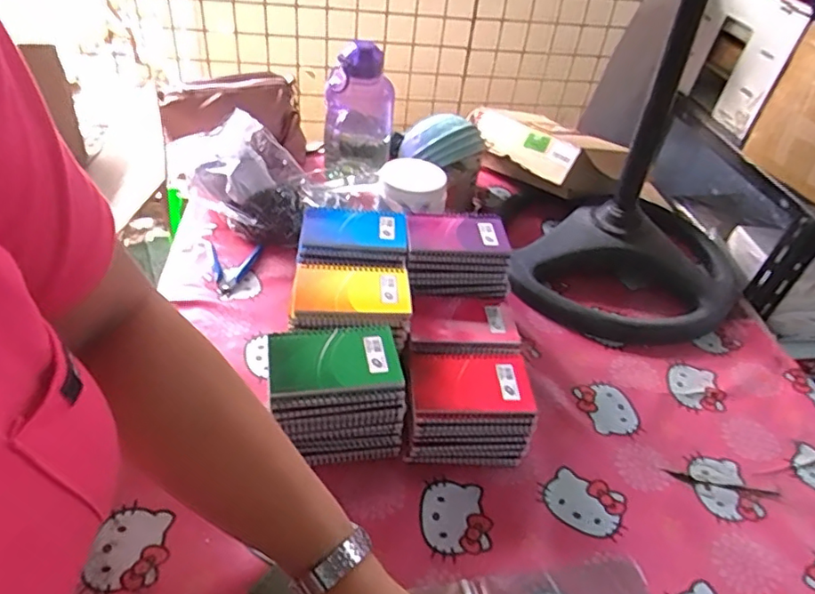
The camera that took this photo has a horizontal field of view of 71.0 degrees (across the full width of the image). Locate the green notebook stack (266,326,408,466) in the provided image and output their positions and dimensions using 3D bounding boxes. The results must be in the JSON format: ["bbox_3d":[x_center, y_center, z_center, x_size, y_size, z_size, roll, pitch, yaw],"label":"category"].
[{"bbox_3d":[-0.080,0.113,0.622,0.129,0.129,0.101,-8,43,-17],"label":"green notebook stack"}]

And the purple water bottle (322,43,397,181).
[{"bbox_3d":[-0.087,-0.329,1.034,0.117,0.218,0.104,5,40,-2],"label":"purple water bottle"}]

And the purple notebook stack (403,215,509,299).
[{"bbox_3d":[0.066,-0.057,0.769,0.137,0.071,0.101,2,41,-6],"label":"purple notebook stack"}]

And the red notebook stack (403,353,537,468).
[{"bbox_3d":[0.067,0.126,0.654,0.134,0.084,0.100,5,40,-3],"label":"red notebook stack"}]

